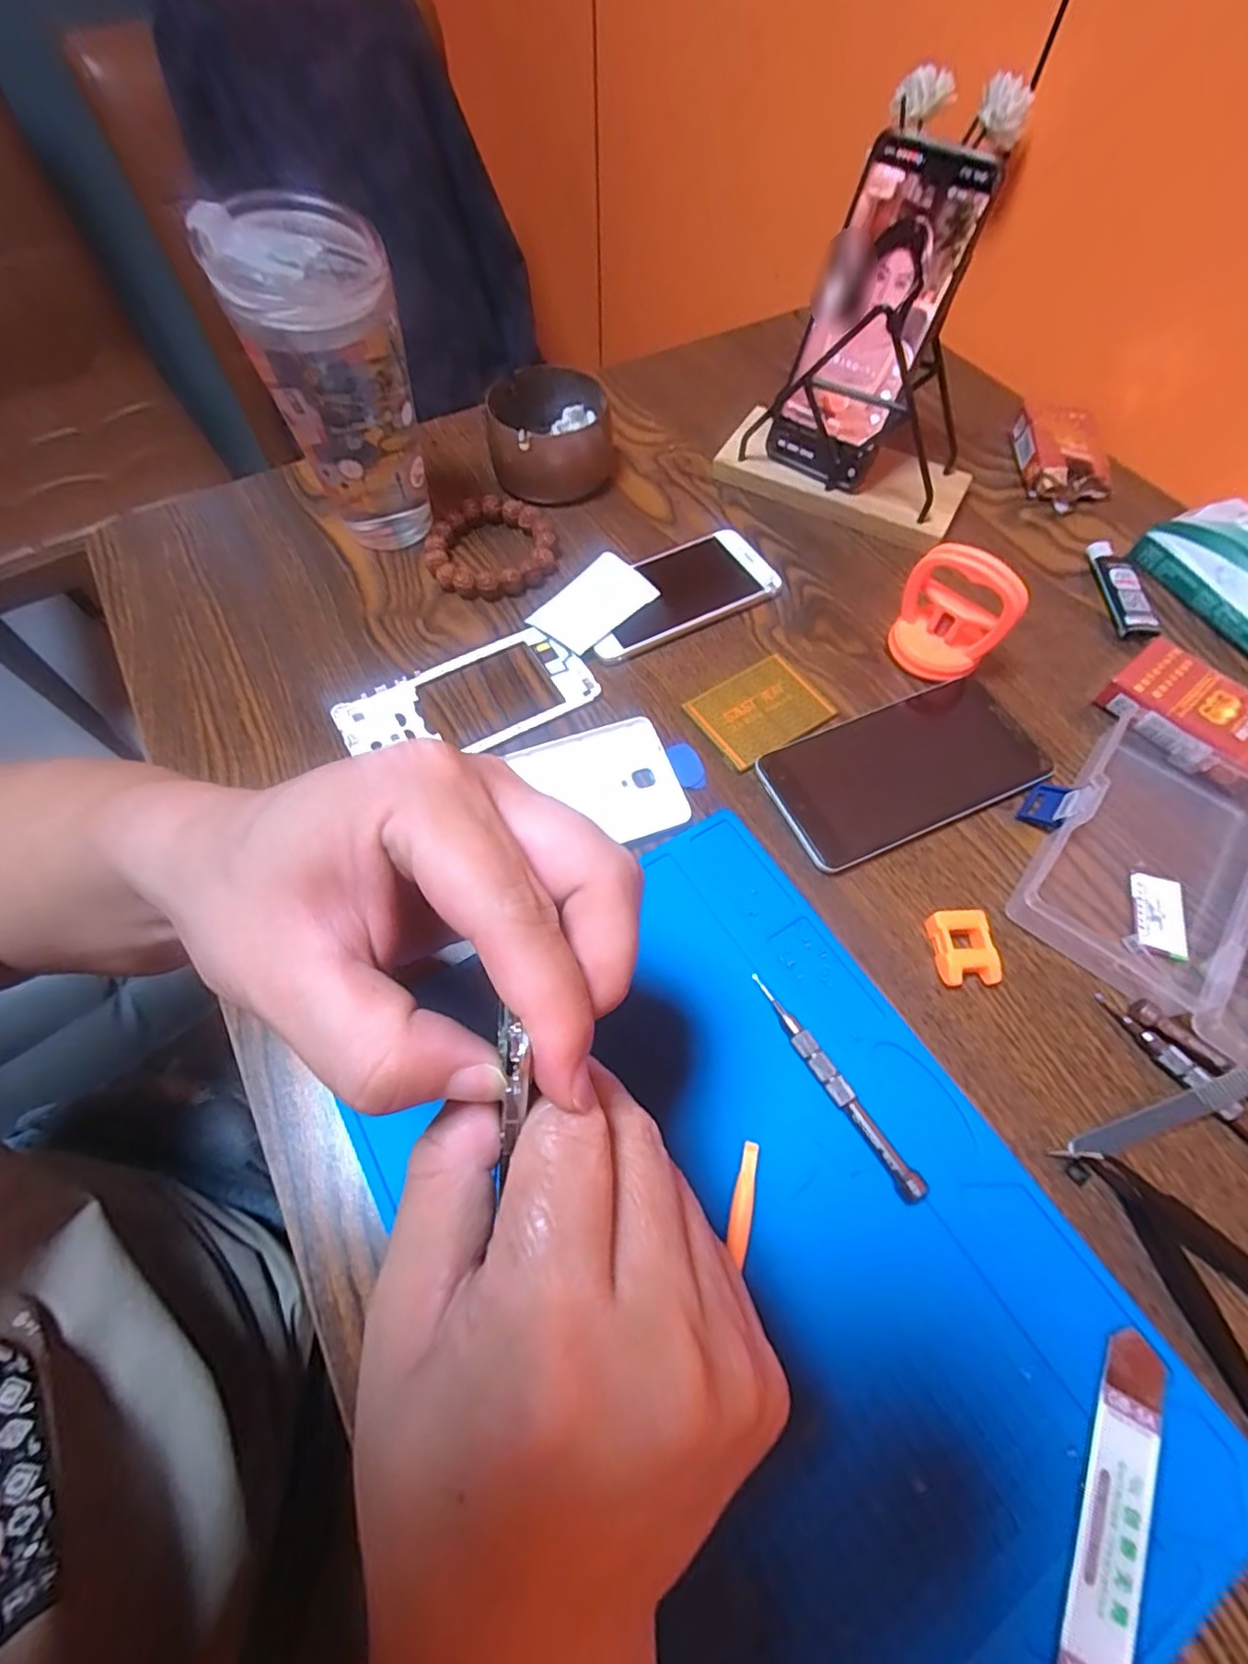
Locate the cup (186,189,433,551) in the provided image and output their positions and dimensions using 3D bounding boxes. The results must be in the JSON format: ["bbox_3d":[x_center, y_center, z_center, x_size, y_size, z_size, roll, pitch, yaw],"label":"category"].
[{"bbox_3d":[-0.165,-0.255,0.377,0.079,0.159,0.073,0,63,-1],"label":"cup"}]

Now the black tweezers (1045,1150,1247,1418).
[{"bbox_3d":[0.228,0.175,0.245,0.054,0.007,0.123,-30,67,-16],"label":"black tweezers"}]

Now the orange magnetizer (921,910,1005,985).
[{"bbox_3d":[0.161,0.056,0.303,0.027,0.013,0.034,-3,63,-3],"label":"orange magnetizer"}]

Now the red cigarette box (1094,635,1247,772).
[{"bbox_3d":[0.323,-0.066,0.364,0.055,0.025,0.084,-36,69,-18],"label":"red cigarette box"}]

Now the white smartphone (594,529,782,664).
[{"bbox_3d":[0.032,-0.156,0.413,0.132,0.010,0.067,-26,66,-14],"label":"white smartphone"}]

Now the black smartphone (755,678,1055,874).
[{"bbox_3d":[0.154,-0.036,0.351,0.149,0.011,0.076,-21,65,-12],"label":"black smartphone"}]

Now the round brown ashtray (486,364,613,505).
[{"bbox_3d":[-0.053,-0.290,0.458,0.088,0.047,0.090,0,63,-1],"label":"round brown ashtray"}]

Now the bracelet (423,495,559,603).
[{"bbox_3d":[-0.089,-0.190,0.426,0.083,0.016,0.084,-1,63,-2],"label":"bracelet"}]

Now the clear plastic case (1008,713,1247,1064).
[{"bbox_3d":[0.307,0.033,0.312,0.177,0.023,0.159,38,68,17],"label":"clear plastic case"}]

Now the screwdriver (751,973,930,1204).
[{"bbox_3d":[0.089,0.107,0.274,0.009,0.010,0.105,-30,67,-16],"label":"screwdriver"}]

